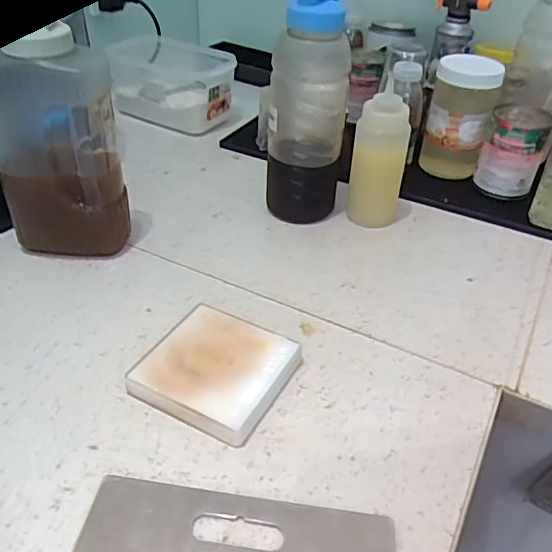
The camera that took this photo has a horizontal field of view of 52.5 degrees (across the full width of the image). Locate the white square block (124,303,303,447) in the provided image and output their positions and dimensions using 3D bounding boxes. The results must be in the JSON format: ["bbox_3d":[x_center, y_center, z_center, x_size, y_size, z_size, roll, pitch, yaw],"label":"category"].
[{"bbox_3d":[-0.055,0.089,0.533,0.123,0.025,0.120,20,41,19],"label":"white square block"}]

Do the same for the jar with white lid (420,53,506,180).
[{"bbox_3d":[0.276,-0.237,0.845,0.091,0.166,0.085,13,39,11],"label":"jar with white lid"}]

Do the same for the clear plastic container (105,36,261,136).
[{"bbox_3d":[-0.175,-0.338,0.989,0.233,0.113,0.137,11,39,8],"label":"clear plastic container"}]

